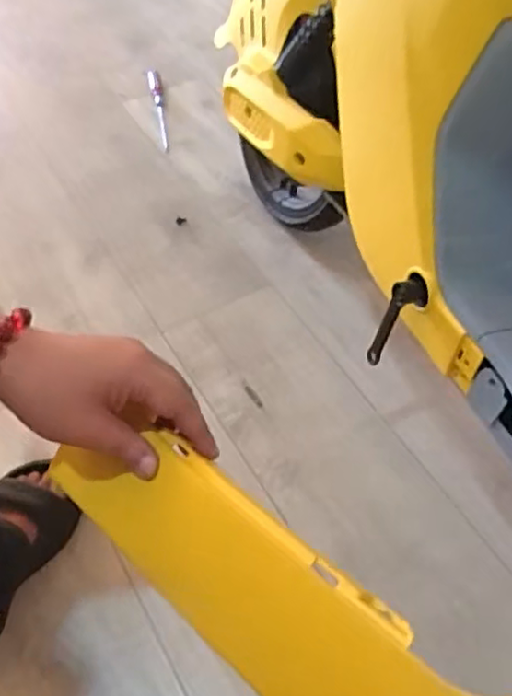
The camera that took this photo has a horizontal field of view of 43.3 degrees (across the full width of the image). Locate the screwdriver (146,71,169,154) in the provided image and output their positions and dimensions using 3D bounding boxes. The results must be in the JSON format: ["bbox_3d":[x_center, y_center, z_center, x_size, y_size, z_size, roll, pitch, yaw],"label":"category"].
[{"bbox_3d":[-0.200,-0.493,1.321,0.028,0.037,0.256,-9,54,-5],"label":"screwdriver"}]

